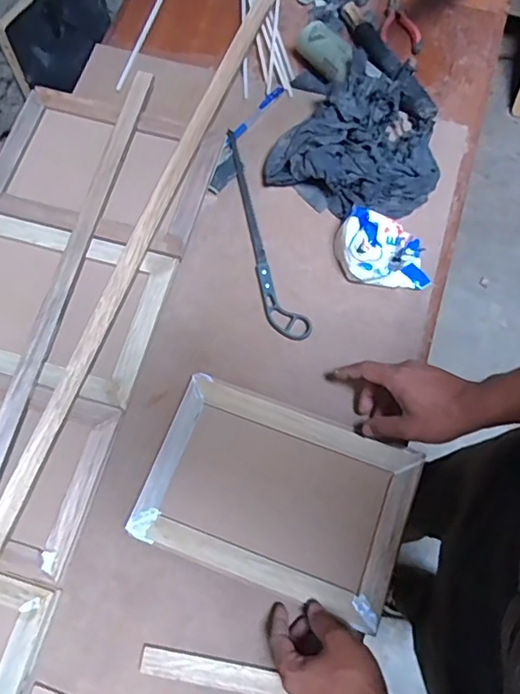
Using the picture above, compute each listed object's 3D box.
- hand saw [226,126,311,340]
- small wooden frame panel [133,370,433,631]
[{"bbox_3d":[-0.007,-0.153,0.718,0.047,0.011,0.317,-19,73,-6],"label":"hand saw"},{"bbox_3d":[0.020,0.171,0.620,0.291,0.024,0.202,20,73,6],"label":"small wooden frame panel"}]

